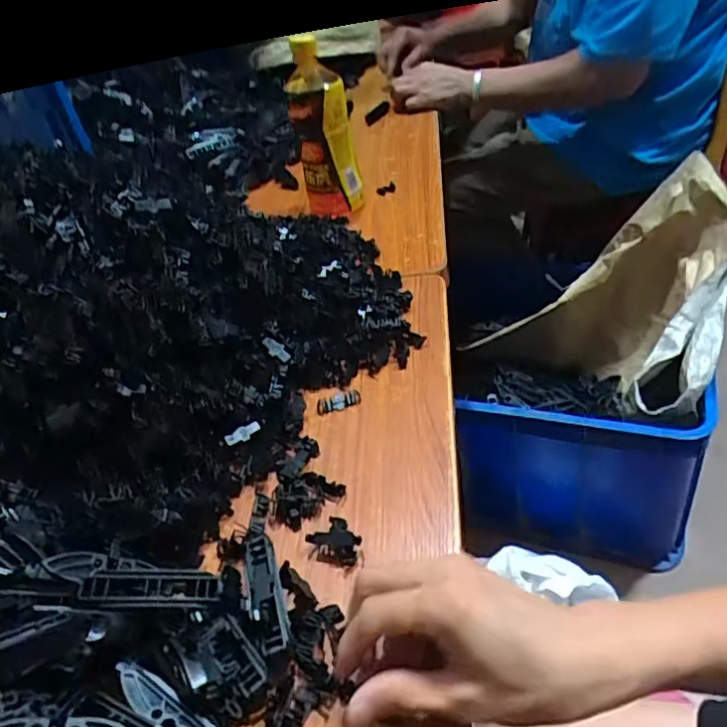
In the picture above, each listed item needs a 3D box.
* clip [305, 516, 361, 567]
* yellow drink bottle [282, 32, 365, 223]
[{"bbox_3d":[-0.018,0.108,0.372,0.032,0.010,0.030,-2,40,13],"label":"clip"},{"bbox_3d":[-0.045,-0.274,0.699,0.072,0.185,0.079,-12,38,2],"label":"yellow drink bottle"}]

